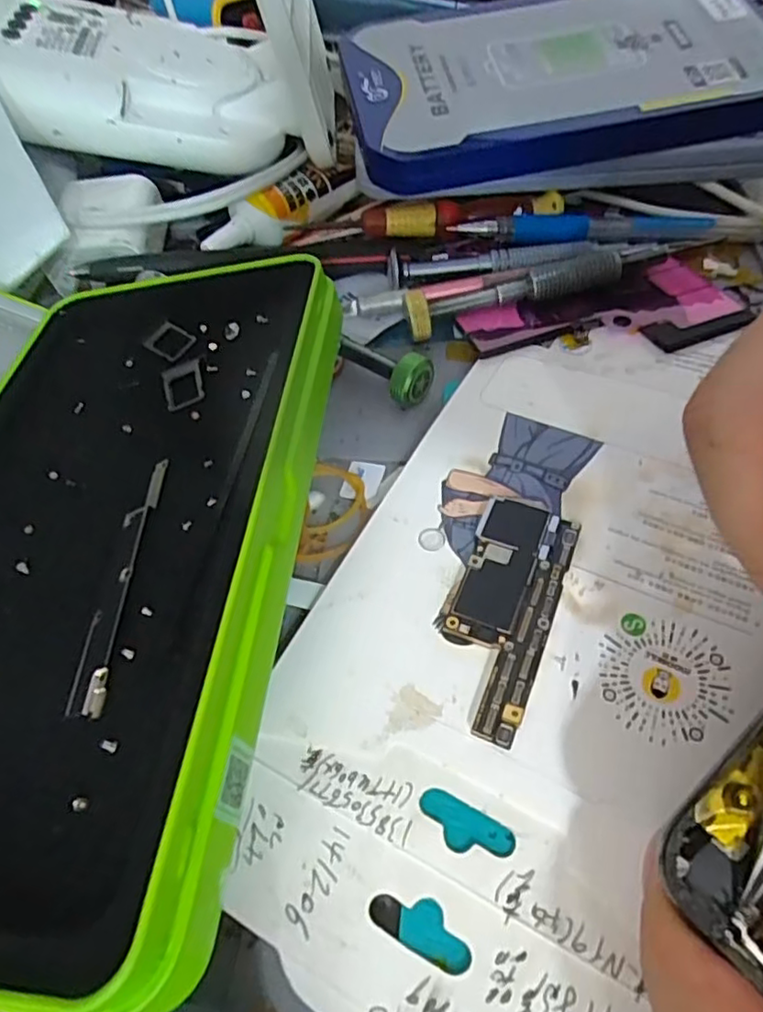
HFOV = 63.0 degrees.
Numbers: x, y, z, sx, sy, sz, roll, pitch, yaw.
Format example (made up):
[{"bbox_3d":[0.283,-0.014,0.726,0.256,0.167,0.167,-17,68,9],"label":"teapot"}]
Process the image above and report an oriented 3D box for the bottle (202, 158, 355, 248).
[{"bbox_3d":[-0.042,-0.128,0.267,0.075,0.019,0.017,-35,59,-18],"label":"bottle"}]

